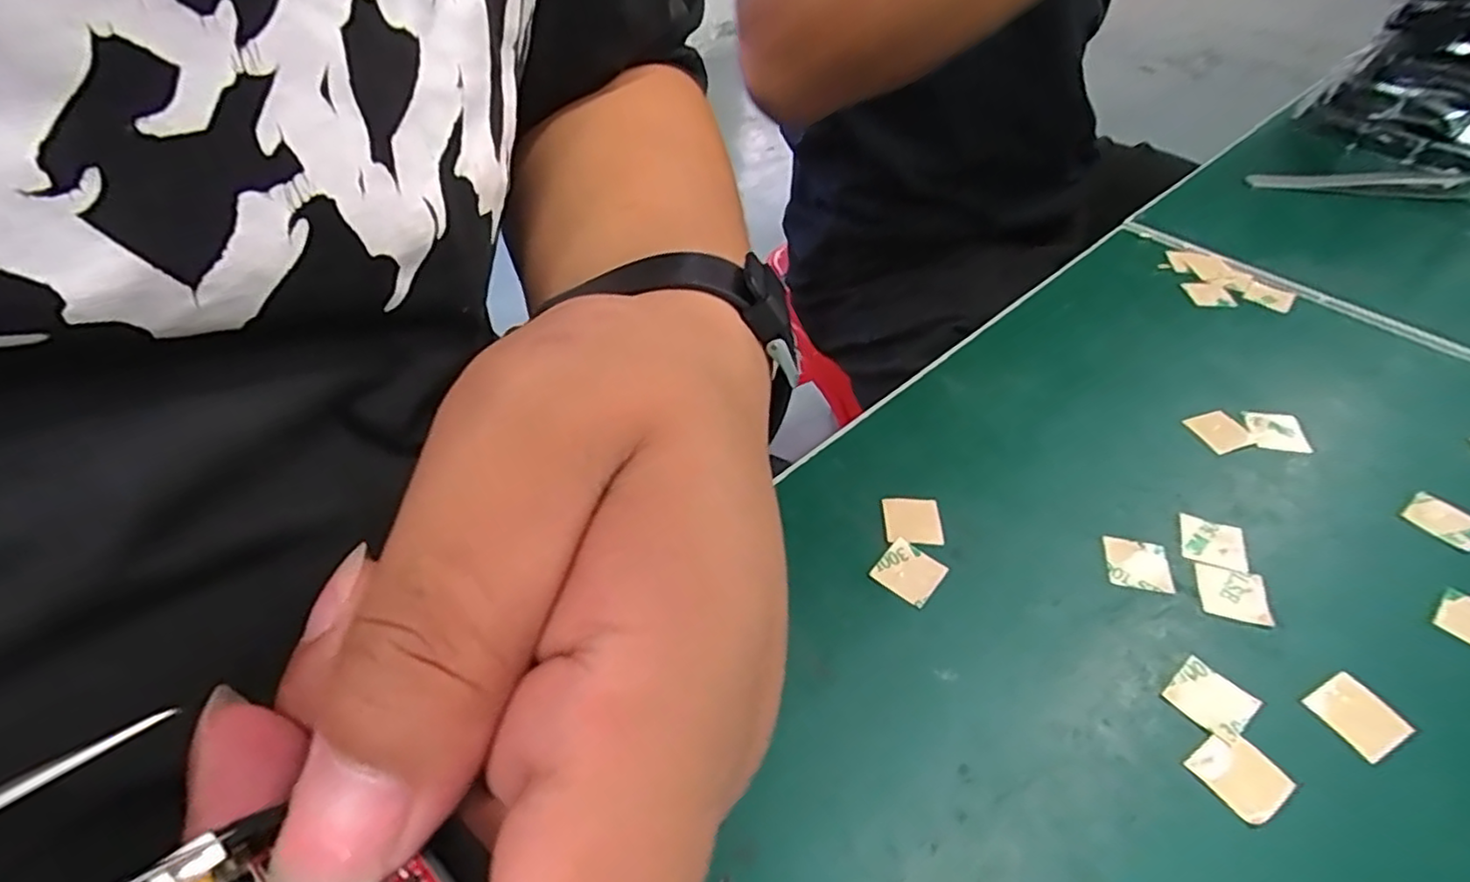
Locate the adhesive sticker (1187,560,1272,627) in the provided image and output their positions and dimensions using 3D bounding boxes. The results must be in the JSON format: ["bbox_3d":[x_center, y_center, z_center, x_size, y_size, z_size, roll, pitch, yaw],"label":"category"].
[{"bbox_3d":[0.124,0.038,0.169,0.015,0.004,0.016,2,51,18],"label":"adhesive sticker"}]

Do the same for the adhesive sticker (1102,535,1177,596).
[{"bbox_3d":[0.104,0.032,0.175,0.015,0.004,0.015,5,49,13],"label":"adhesive sticker"}]

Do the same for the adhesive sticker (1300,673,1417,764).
[{"bbox_3d":[0.136,0.060,0.148,0.015,0.004,0.016,-24,49,-12],"label":"adhesive sticker"}]

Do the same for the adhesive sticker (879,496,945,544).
[{"bbox_3d":[0.049,0.022,0.186,0.015,0.004,0.016,3,45,2],"label":"adhesive sticker"}]

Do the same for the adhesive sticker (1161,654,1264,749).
[{"bbox_3d":[0.106,0.057,0.150,0.015,0.004,0.015,-28,53,-25],"label":"adhesive sticker"}]

